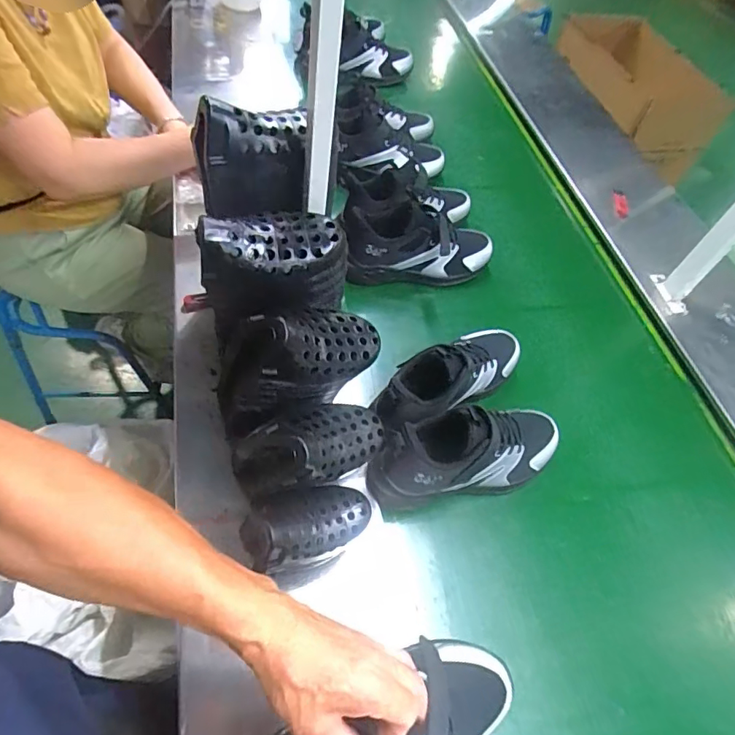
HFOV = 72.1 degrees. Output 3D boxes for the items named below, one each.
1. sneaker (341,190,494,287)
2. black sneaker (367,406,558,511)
[{"bbox_3d":[0.087,-0.208,0.848,0.261,0.133,0.101,2,57,-7],"label":"sneaker"},{"bbox_3d":[0.139,0.104,0.632,0.263,0.141,0.084,-8,56,-24],"label":"black sneaker"}]

